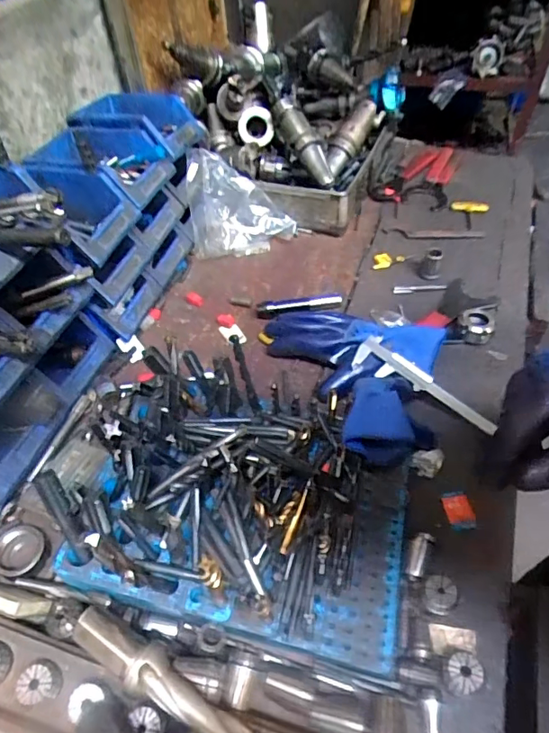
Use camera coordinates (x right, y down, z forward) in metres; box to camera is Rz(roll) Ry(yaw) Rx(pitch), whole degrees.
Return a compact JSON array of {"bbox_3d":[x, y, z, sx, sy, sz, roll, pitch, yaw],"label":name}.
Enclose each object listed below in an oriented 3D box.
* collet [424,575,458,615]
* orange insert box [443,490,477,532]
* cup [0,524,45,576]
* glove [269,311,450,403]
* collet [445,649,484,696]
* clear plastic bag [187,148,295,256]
[{"bbox_3d":[0.143,0.203,0.446,0.027,0.032,0.029,-1,50,1],"label":"collet"},{"bbox_3d":[0.192,0.148,0.527,0.031,0.005,0.041,-7,50,-4],"label":"orange insert box"},{"bbox_3d":[-0.250,0.178,0.495,0.048,0.009,0.045,-1,50,1],"label":"cup"},{"bbox_3d":[0.098,-0.023,0.634,0.223,0.035,0.116,0,50,2],"label":"glove"},{"bbox_3d":[0.149,0.250,0.409,0.028,0.036,0.027,-1,50,1],"label":"collet"},{"bbox_3d":[-0.048,-0.245,0.775,0.158,0.136,0.082,-4,50,-2],"label":"clear plastic bag"}]

